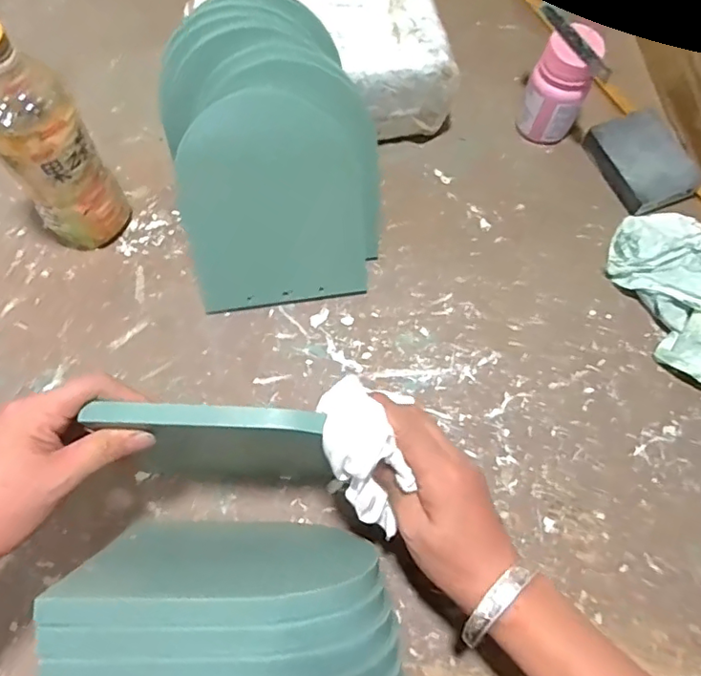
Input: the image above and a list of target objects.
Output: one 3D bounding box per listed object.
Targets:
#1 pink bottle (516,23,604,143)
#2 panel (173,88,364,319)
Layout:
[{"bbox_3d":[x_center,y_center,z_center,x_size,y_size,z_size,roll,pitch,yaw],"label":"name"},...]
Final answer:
[{"bbox_3d":[0.204,-0.245,0.548,0.060,0.099,0.060,27,70,9],"label":"pink bottle"},{"bbox_3d":[-0.064,-0.111,0.464,0.148,0.172,0.010,-9,26,-7],"label":"panel"}]

